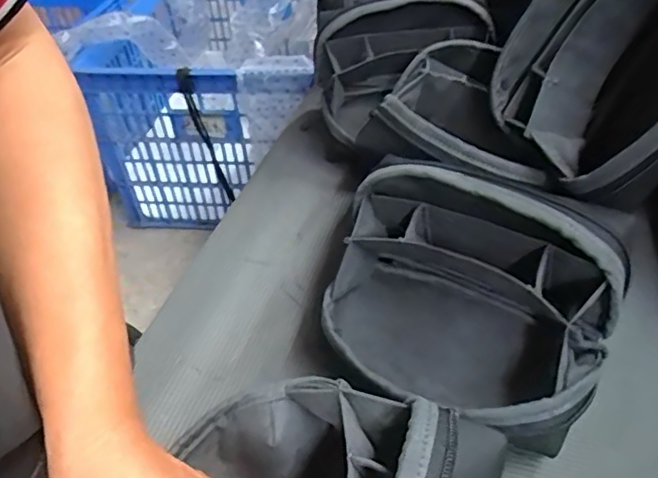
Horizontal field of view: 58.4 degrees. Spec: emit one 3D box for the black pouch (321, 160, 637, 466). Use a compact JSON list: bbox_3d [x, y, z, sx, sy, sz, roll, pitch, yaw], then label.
[{"bbox_3d":[0.075,0.043,0.359,0.168,0.130,0.124,22,49,25],"label":"black pouch"}]

